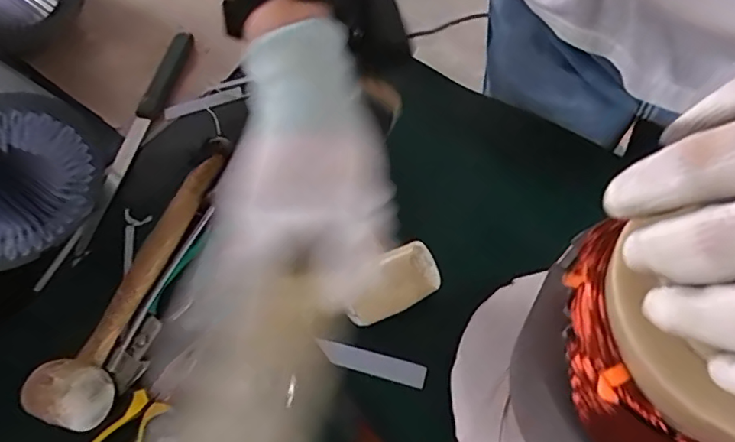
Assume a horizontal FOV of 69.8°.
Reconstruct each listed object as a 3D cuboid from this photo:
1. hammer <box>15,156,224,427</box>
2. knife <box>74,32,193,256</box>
[{"bbox_3d":[-0.190,0.043,0.438,0.056,0.052,0.246,12,61,10],"label":"hammer"},{"bbox_3d":[-0.233,-0.093,0.533,0.024,0.021,0.267,11,60,9],"label":"knife"}]

